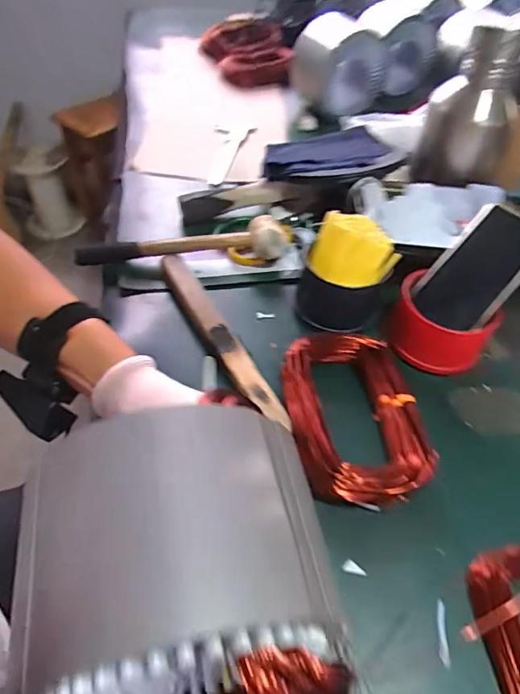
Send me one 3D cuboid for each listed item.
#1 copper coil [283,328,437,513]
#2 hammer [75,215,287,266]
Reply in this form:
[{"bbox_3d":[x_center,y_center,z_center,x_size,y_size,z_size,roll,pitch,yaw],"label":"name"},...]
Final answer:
[{"bbox_3d":[0.086,0.062,0.459,0.122,0.040,0.176,1,48,-2],"label":"copper coil"},{"bbox_3d":[-0.098,-0.129,0.603,0.261,0.053,0.059,-4,49,-6],"label":"hammer"}]

